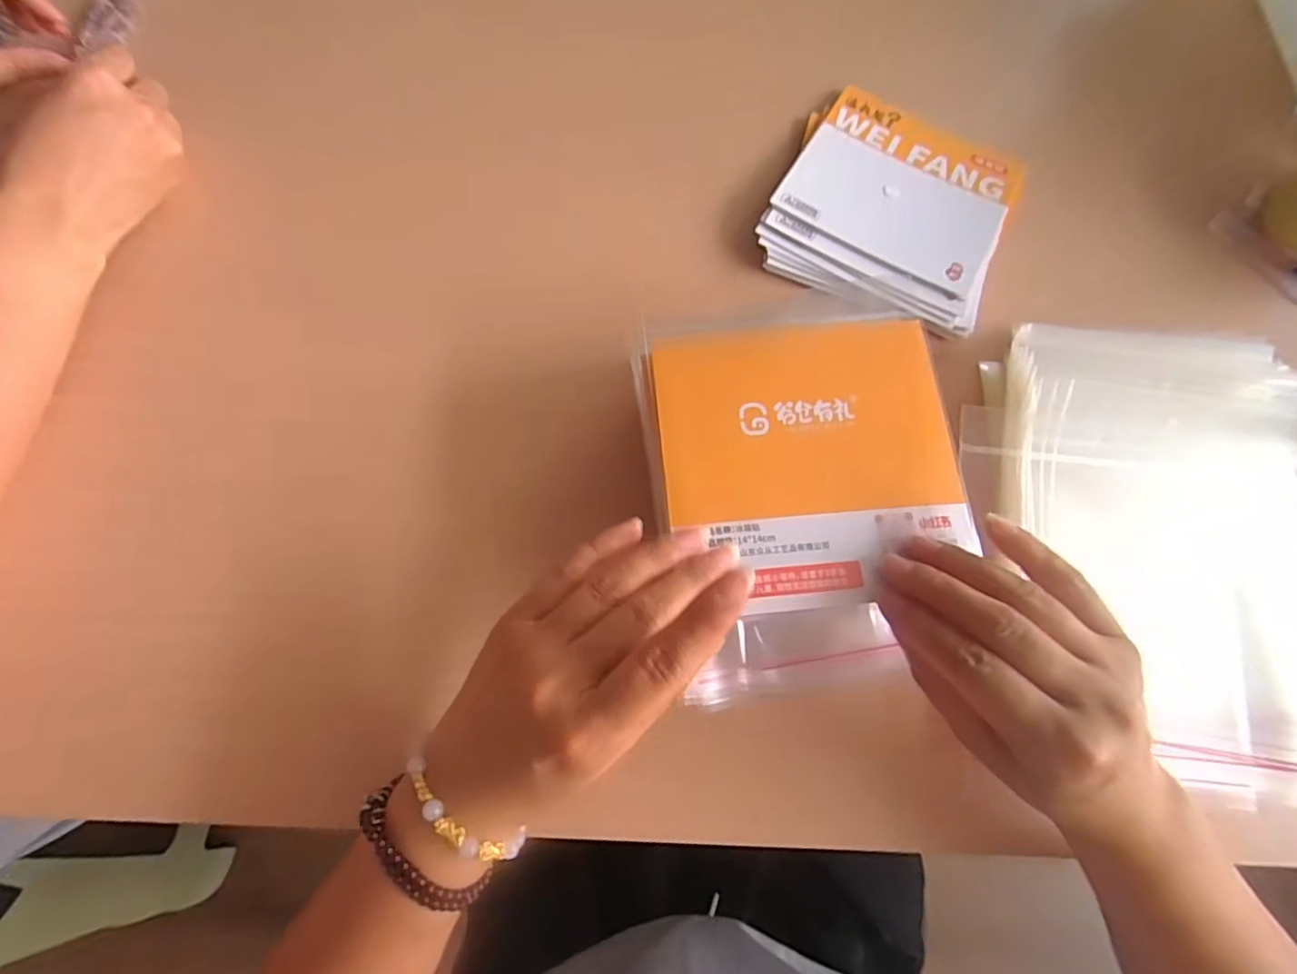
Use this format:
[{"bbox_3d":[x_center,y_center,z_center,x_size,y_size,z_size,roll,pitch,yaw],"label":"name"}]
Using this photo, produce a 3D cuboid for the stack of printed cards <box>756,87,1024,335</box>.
[{"bbox_3d":[0.159,-0.184,0.373,0.142,0.022,0.169,25,75,4],"label":"stack of printed cards"}]

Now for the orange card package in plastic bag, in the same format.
[{"bbox_3d":[0.073,-0.005,0.266,0.141,0.016,0.176,-9,74,-4],"label":"orange card package in plastic bag"}]

